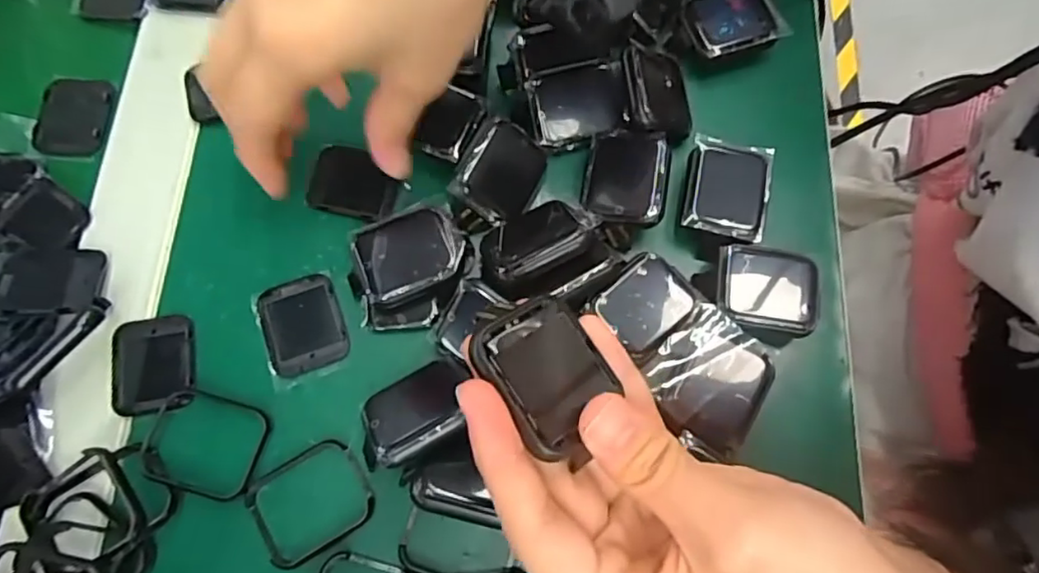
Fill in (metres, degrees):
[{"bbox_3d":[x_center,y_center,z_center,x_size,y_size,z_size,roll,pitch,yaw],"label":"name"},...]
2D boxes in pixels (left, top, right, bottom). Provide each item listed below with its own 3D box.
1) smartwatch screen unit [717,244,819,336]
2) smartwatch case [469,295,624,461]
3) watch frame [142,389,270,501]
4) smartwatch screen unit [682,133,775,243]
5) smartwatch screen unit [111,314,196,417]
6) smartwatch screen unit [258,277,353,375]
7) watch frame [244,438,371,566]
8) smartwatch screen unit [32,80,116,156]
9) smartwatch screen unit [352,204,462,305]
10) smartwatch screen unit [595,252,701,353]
[{"bbox_3d":[0.104,0.002,0.258,0.042,0.013,0.035,12,73,3],"label":"smartwatch screen unit"},{"bbox_3d":[0.006,0.026,0.176,0.033,0.011,0.042,-22,75,-31],"label":"smartwatch case"},{"bbox_3d":[-0.126,0.062,0.242,0.047,0.004,0.038,16,73,4],"label":"watch frame"},{"bbox_3d":[0.092,-0.043,0.270,0.036,0.014,0.043,14,73,4],"label":"smartwatch screen unit"},{"bbox_3d":[-0.153,0.032,0.253,0.033,0.004,0.039,-12,74,-4],"label":"smartwatch screen unit"},{"bbox_3d":[-0.093,0.016,0.259,0.033,0.004,0.040,-19,74,-6],"label":"smartwatch screen unit"},{"bbox_3d":[-0.081,0.084,0.237,0.045,0.004,0.037,-30,76,-9],"label":"watch frame"},{"bbox_3d":[-0.216,-0.083,0.294,0.035,0.004,0.039,7,73,1],"label":"smartwatch screen unit"},{"bbox_3d":[-0.047,-0.014,0.253,0.042,0.004,0.034,-23,75,-9],"label":"smartwatch screen unit"},{"bbox_3d":[0.052,0.006,0.249,0.036,0.004,0.031,-38,77,-11],"label":"smartwatch screen unit"}]

